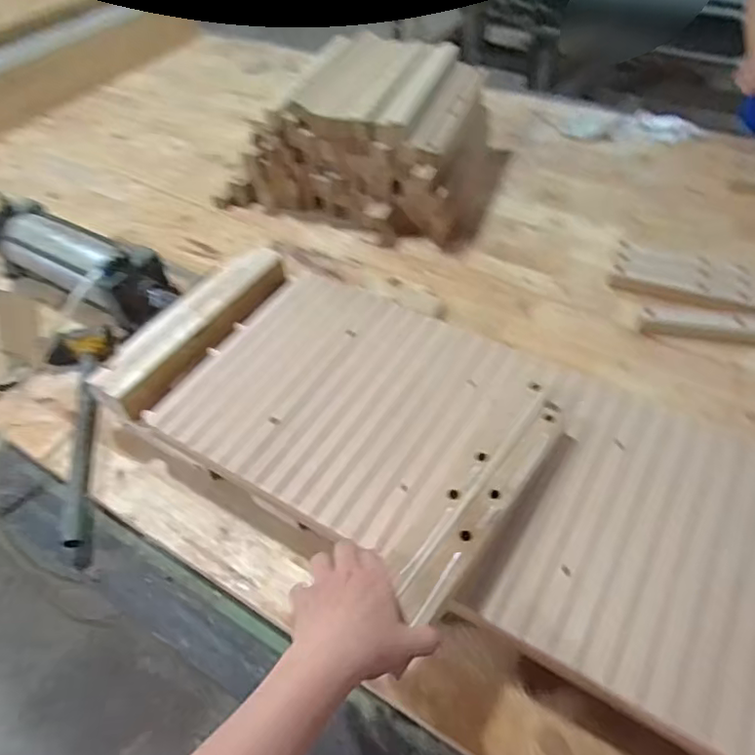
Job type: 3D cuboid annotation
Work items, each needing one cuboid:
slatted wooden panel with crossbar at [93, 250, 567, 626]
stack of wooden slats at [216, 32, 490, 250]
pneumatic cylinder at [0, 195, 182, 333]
[{"bbox_3d":[-0.059,0.032,0.691,0.496,0.098,0.326,28,52,24],"label":"slatted wooden panel with crossbar"},{"bbox_3d":[-0.023,-0.436,1.034,0.492,0.194,0.343,10,51,14],"label":"stack of wooden slats"},{"bbox_3d":[-0.445,-0.167,0.879,0.360,0.117,0.104,26,56,24],"label":"pneumatic cylinder"}]

